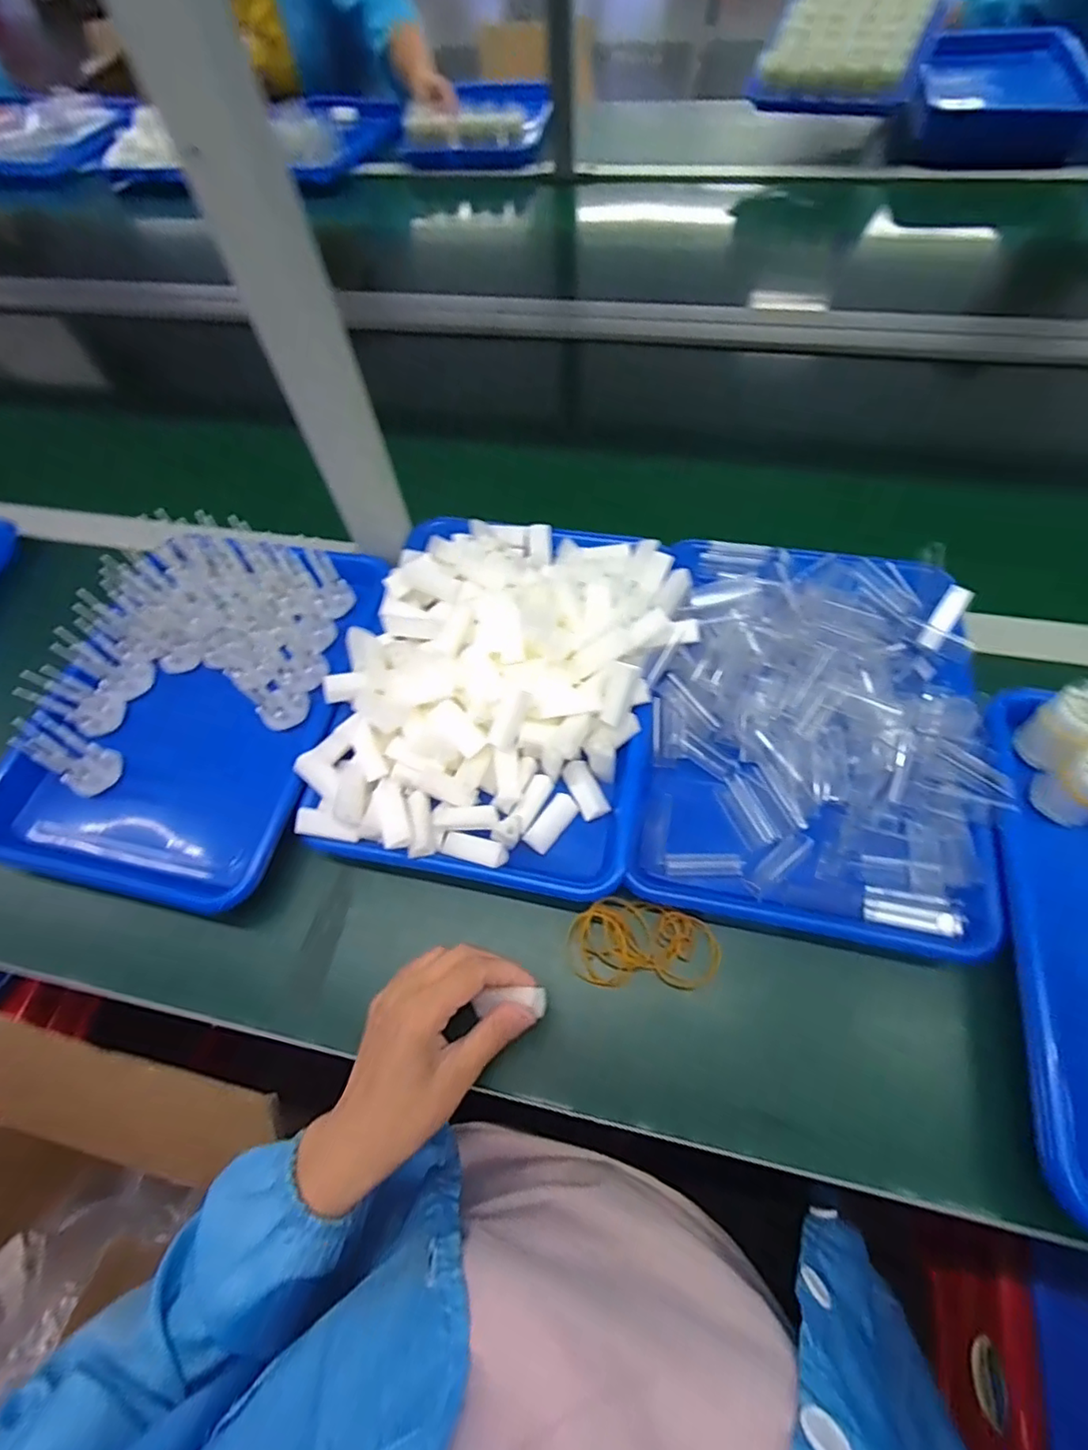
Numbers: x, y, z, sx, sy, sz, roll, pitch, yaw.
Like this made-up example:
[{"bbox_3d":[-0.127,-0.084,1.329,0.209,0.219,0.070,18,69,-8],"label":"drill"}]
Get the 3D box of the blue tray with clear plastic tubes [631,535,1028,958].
[{"bbox_3d":[0.203,-0.009,0.448,0.239,0.050,0.316,9,62,9],"label":"blue tray with clear plastic tubes"}]

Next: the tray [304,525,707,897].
[{"bbox_3d":[-0.030,-0.042,0.473,0.259,0.068,0.320,9,62,9],"label":"tray"}]

